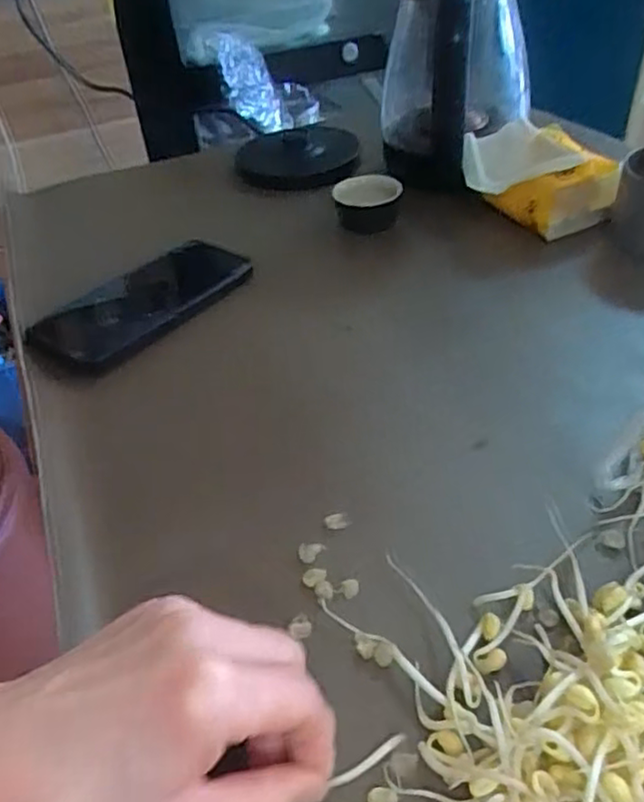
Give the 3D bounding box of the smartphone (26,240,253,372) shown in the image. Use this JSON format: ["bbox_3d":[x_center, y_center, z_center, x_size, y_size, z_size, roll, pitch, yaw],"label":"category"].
[{"bbox_3d":[-0.135,-0.076,0.494,0.086,0.014,0.164,30,53,31],"label":"smartphone"}]

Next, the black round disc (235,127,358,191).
[{"bbox_3d":[-0.025,-0.253,0.681,0.123,0.018,0.132,-3,41,3],"label":"black round disc"}]

